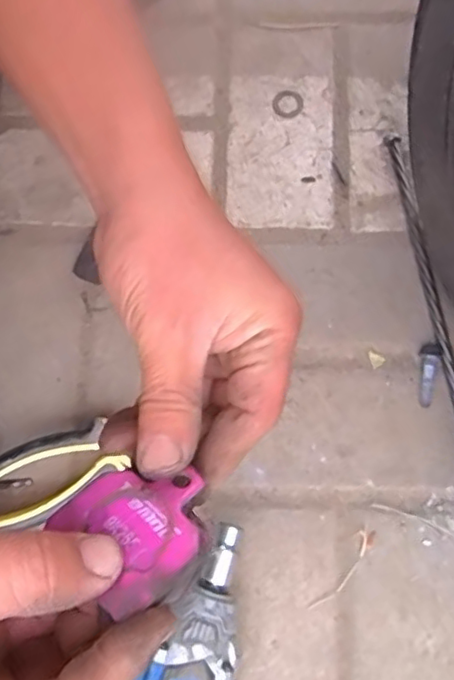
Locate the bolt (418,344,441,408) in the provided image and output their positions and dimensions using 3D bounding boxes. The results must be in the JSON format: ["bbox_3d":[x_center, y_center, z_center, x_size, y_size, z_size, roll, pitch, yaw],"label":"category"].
[{"bbox_3d":[0.151,0.026,0.466,0.014,0.009,0.047,6,78,3],"label":"bolt"}]

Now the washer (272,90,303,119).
[{"bbox_3d":[0.051,-0.200,0.525,0.025,0.004,0.027,0,77,2],"label":"washer"}]

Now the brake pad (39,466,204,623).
[{"bbox_3d":[-0.030,0.063,0.215,0.049,0.004,0.048,-35,50,-25],"label":"brake pad"}]

